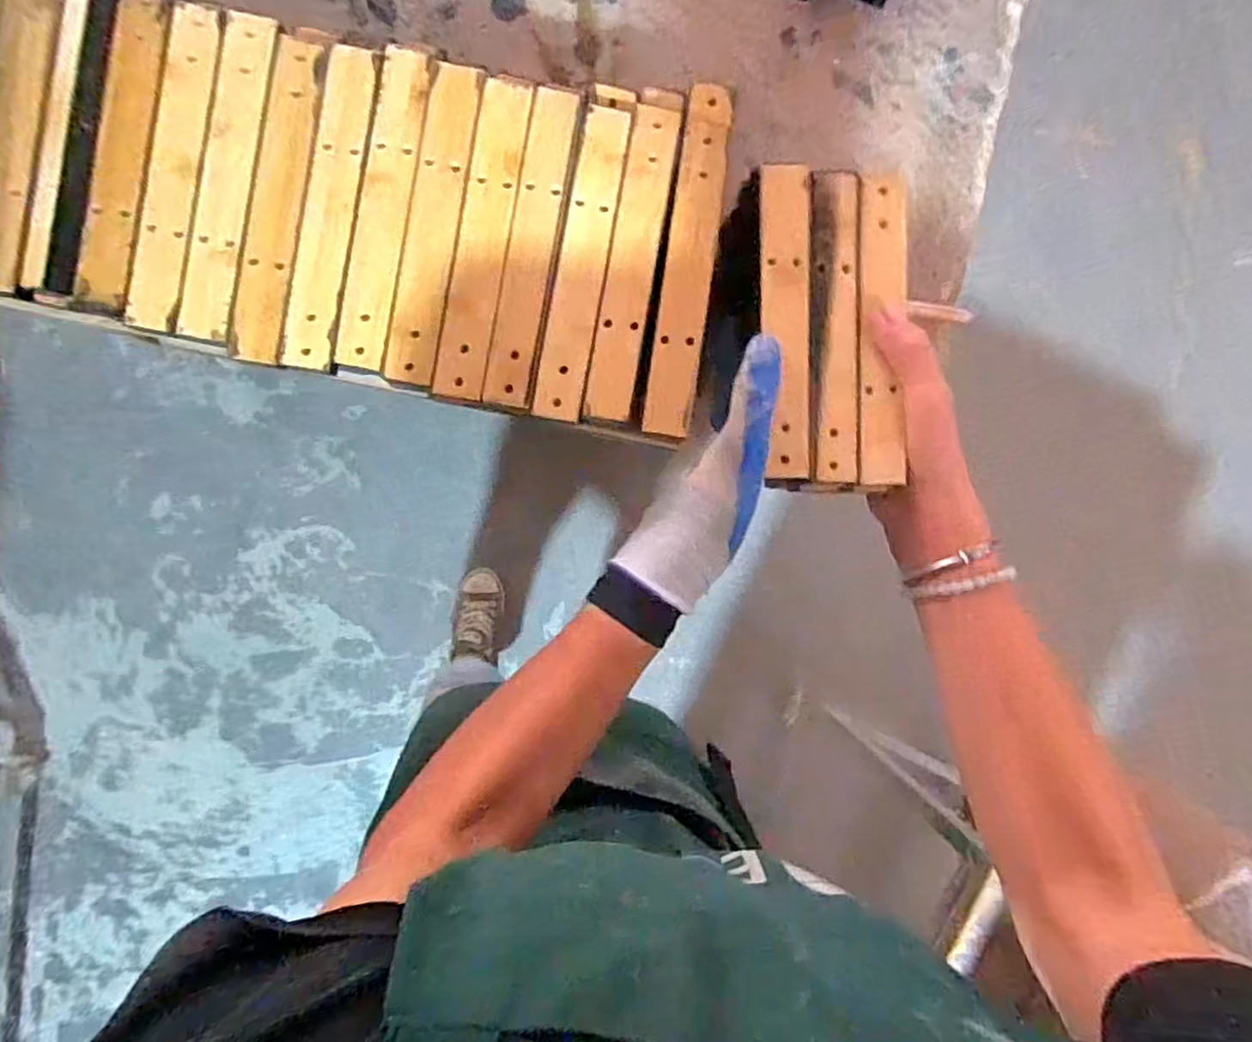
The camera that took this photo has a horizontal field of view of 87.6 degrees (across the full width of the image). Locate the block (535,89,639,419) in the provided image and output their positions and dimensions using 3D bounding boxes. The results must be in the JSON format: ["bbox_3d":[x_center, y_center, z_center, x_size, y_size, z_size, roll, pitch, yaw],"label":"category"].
[{"bbox_3d":[-0.023,-0.157,0.379,0.028,0.016,0.196,10,92,-4],"label":"block"}]

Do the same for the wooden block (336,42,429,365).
[{"bbox_3d":[-0.139,-0.177,0.373,0.028,0.007,0.178,10,92,-4],"label":"wooden block"}]

